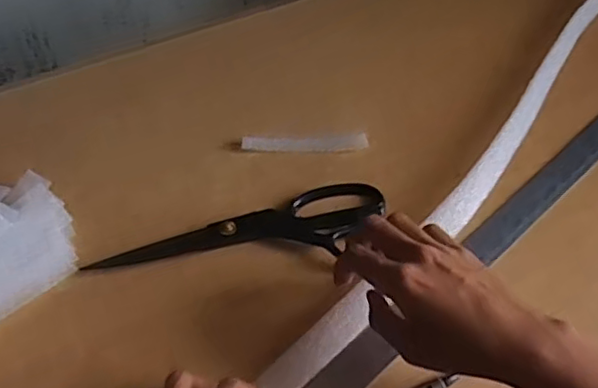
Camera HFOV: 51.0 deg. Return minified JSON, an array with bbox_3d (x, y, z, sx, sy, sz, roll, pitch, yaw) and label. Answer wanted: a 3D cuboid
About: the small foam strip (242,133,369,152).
[{"bbox_3d":[0.005,-0.046,0.567,0.112,0.006,0.015,-1,54,-1],"label":"small foam strip"}]

